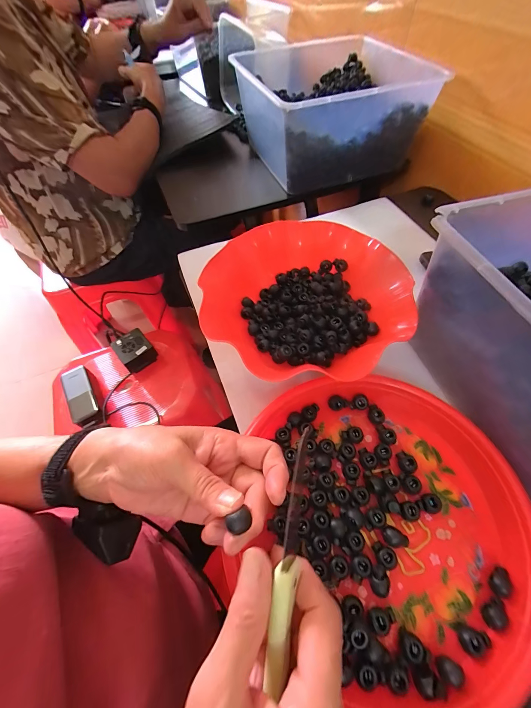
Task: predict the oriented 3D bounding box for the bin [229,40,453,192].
[{"bbox_3d":[0.119,-0.484,0.587,0.296,0.151,0.323,-19,58,-9],"label":"bin"}]

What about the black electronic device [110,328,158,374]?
[{"bbox_3d":[-0.307,-0.006,0.689,0.074,0.038,0.087,-38,63,-19],"label":"black electronic device"}]

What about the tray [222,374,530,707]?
[{"bbox_3d":[0.095,0.125,0.247,0.216,0.026,0.234,-2,57,3],"label":"tray"}]

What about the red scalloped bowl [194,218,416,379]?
[{"bbox_3d":[0.044,-0.064,0.355,0.227,0.072,0.208,8,58,9],"label":"red scalloped bowl"}]

